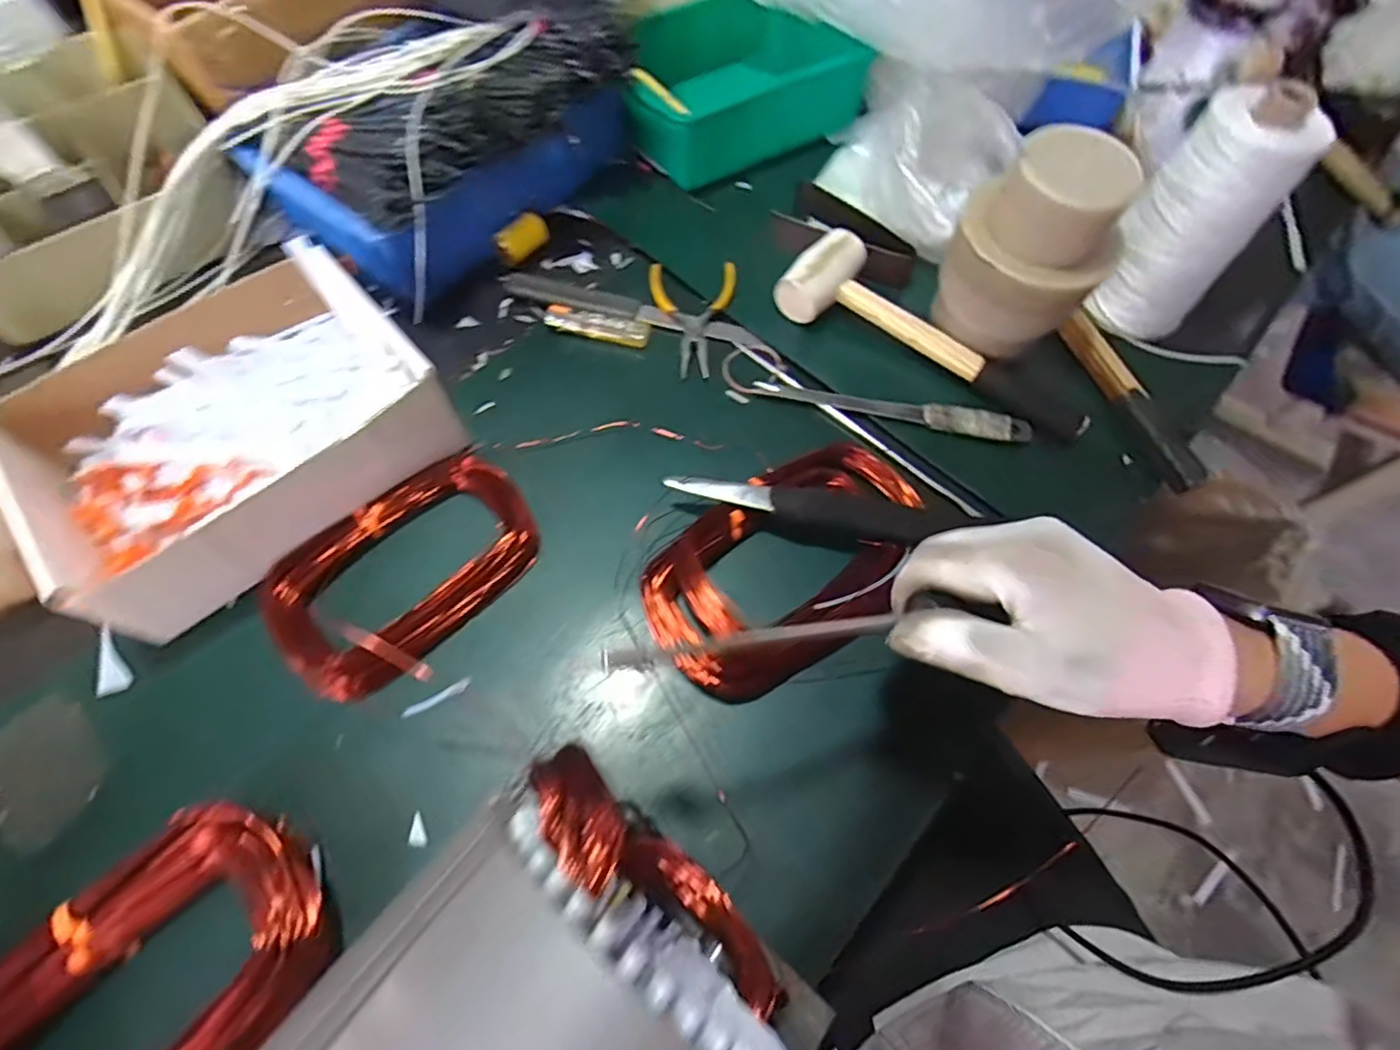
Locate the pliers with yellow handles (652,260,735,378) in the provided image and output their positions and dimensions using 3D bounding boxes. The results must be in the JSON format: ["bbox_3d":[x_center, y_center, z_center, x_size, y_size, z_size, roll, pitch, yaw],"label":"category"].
[{"bbox_3d":[-0.008,-0.175,0.520,0.073,0.014,0.115,3,64,0],"label":"pliers with yellow handles"}]

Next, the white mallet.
[{"bbox_3d":[0.194,-0.159,0.497,0.262,0.040,0.082,28,66,11],"label":"white mallet"}]

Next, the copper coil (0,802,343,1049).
[{"bbox_3d":[-0.276,0.236,0.300,0.176,0.040,0.122,-36,70,-17],"label":"copper coil"}]

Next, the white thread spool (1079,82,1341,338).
[{"bbox_3d":[0.371,-0.227,0.464,0.082,0.174,0.084,1,64,-1],"label":"white thread spool"}]

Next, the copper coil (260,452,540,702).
[{"bbox_3d":[-0.201,0.024,0.416,0.111,0.028,0.174,40,69,16],"label":"copper coil"}]

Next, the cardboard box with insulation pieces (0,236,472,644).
[{"bbox_3d":[-0.320,-0.067,0.431,0.246,0.074,0.195,-41,72,-19],"label":"cardboard box with insulation pieces"}]

